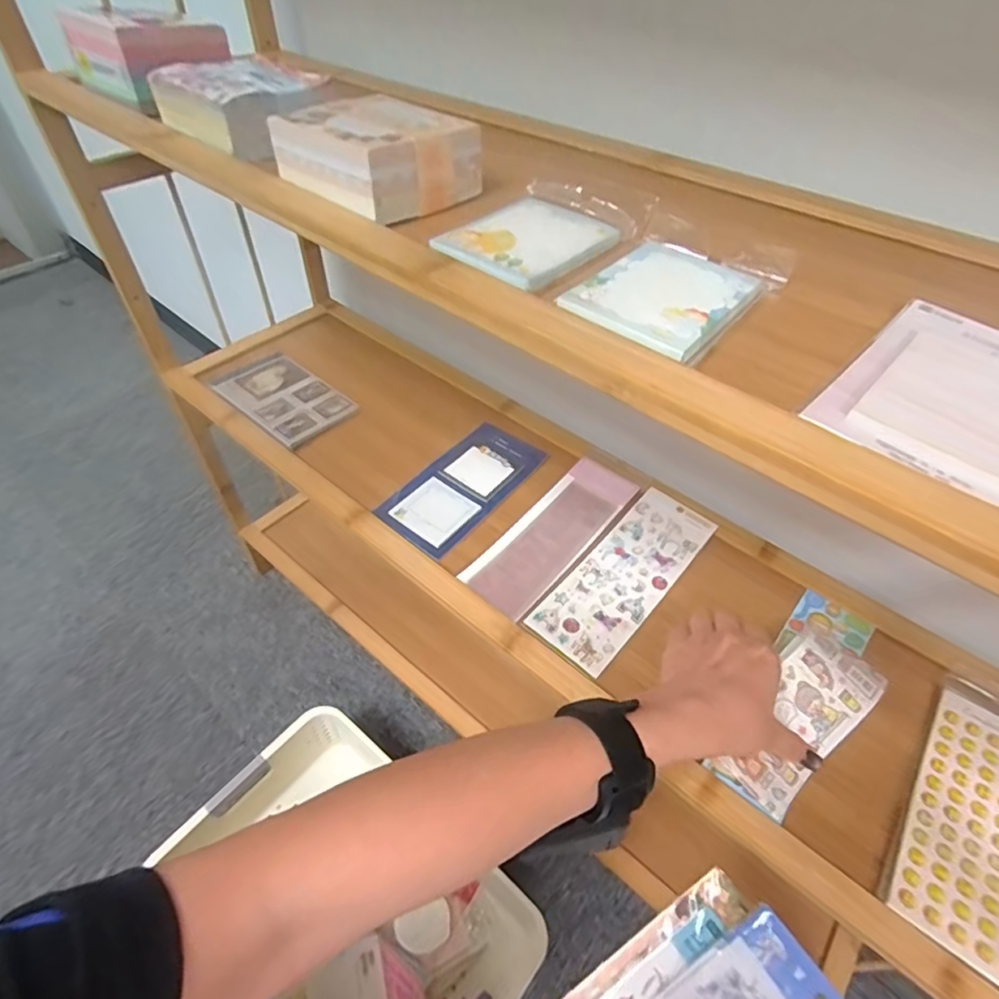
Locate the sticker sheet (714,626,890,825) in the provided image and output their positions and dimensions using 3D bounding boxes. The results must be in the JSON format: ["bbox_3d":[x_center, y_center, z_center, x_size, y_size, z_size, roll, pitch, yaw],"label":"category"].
[{"bbox_3d":[0.212,0.151,0.402,0.063,0.020,0.141,37,64,25],"label":"sticker sheet"}]

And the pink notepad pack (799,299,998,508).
[{"bbox_3d":[0.176,-0.038,0.215,0.080,0.005,0.104,38,57,26],"label":"pink notepad pack"}]

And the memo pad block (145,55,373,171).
[{"bbox_3d":[-0.154,-0.251,0.365,0.088,0.037,0.085,36,55,25],"label":"memo pad block"}]

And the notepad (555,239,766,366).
[{"bbox_3d":[0.073,-0.091,0.251,0.063,0.004,0.081,31,55,22],"label":"notepad"}]

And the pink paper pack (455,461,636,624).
[{"bbox_3d":[0.048,0.029,0.510,0.064,0.004,0.178,34,59,24],"label":"pink paper pack"}]

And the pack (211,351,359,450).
[{"bbox_3d":[-0.231,-0.112,0.615,0.151,0.009,0.094,33,56,23],"label":"pack"}]

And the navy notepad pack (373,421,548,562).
[{"bbox_3d":[-0.034,-0.015,0.545,0.081,0.006,0.162,32,55,22],"label":"navy notepad pack"}]

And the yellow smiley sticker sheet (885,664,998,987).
[{"bbox_3d":[0.312,0.196,0.368,0.073,0.005,0.187,32,55,23],"label":"yellow smiley sticker sheet"}]

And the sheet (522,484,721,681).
[{"bbox_3d":[0.105,0.062,0.484,0.070,0.007,0.183,35,59,24],"label":"sheet"}]

